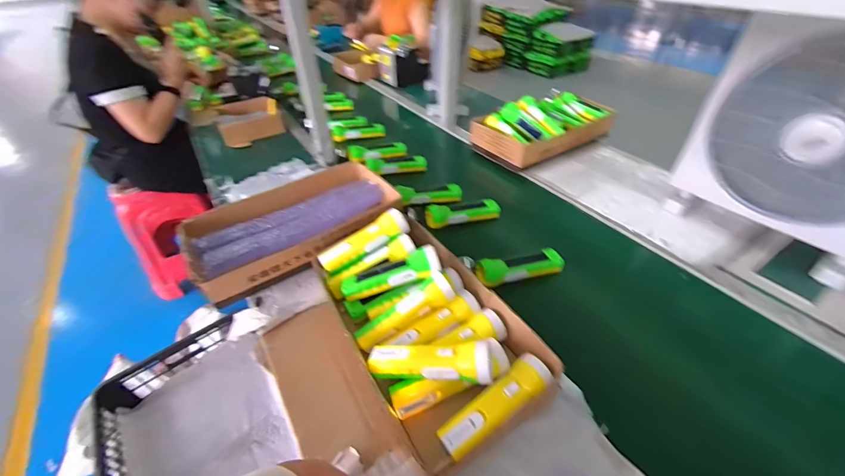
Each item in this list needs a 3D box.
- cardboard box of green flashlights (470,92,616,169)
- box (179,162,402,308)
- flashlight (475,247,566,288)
[{"bbox_3d":[0.367,-0.343,1.085,0.400,0.114,0.203,-24,46,-23],"label":"cardboard box of green flashlights"},{"bbox_3d":[-0.261,-0.037,0.772,0.425,0.059,0.244,-25,46,-24],"label":"box"},{"bbox_3d":[0.188,0.054,0.692,0.168,0.037,0.048,-12,42,-10],"label":"flashlight"}]

